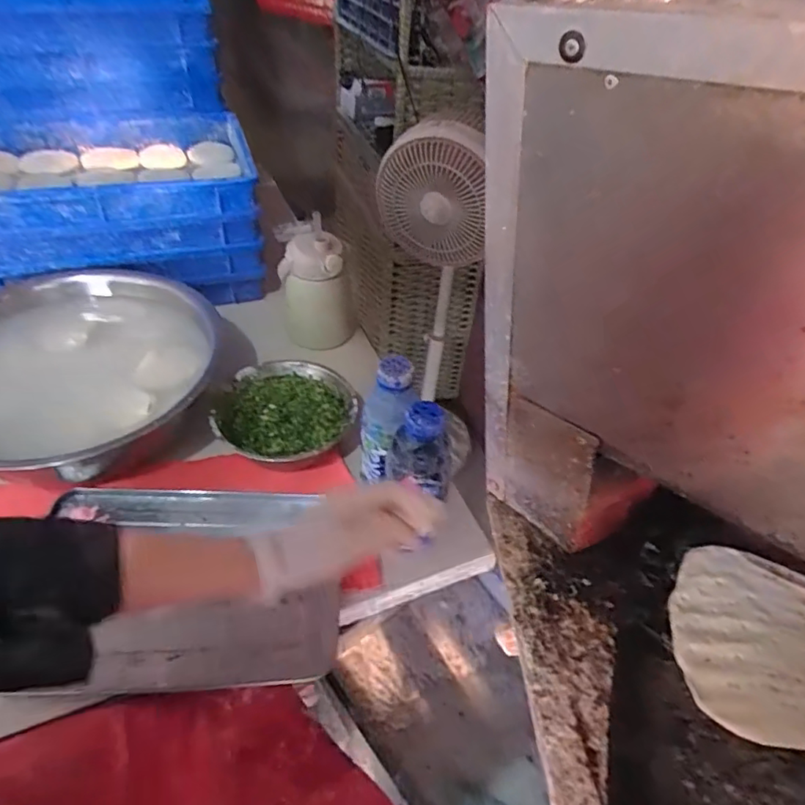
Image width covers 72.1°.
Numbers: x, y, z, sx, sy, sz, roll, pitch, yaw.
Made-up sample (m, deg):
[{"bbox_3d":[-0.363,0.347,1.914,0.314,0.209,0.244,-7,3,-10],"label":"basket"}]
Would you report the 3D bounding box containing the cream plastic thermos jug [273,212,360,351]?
[{"bbox_3d":[-0.141,-0.193,0.907,0.121,0.197,0.104,-1,45,-8],"label":"cream plastic thermos jug"}]

